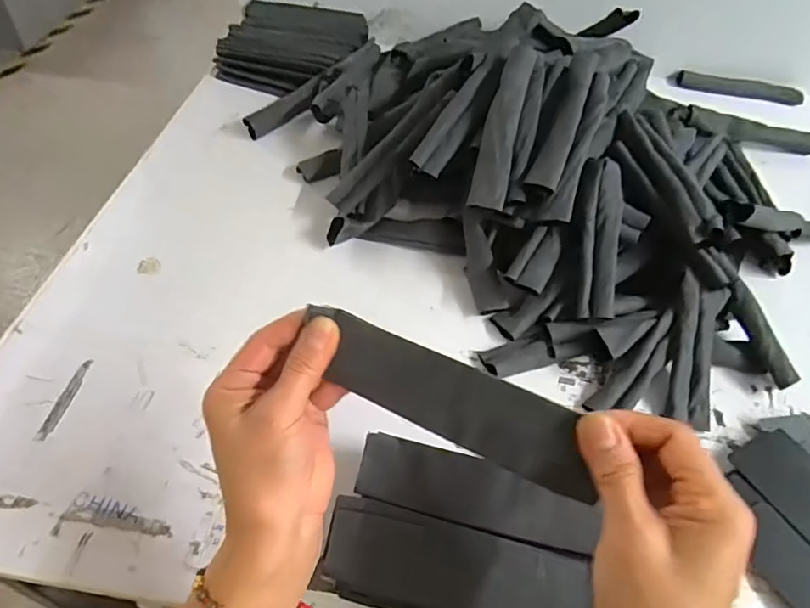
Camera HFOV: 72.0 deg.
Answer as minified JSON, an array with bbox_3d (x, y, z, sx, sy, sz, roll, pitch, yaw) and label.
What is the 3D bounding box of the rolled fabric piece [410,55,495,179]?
[{"bbox_3d":[0.054,-0.199,0.583,0.032,0.012,0.141,27,83,18],"label":"rolled fabric piece"}]

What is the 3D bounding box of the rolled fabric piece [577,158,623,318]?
[{"bbox_3d":[0.187,-0.068,0.540,0.037,0.018,0.165,6,77,1],"label":"rolled fabric piece"}]

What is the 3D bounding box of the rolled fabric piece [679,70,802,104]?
[{"bbox_3d":[0.530,-0.344,0.885,0.183,0.027,0.029,12,50,6],"label":"rolled fabric piece"}]

